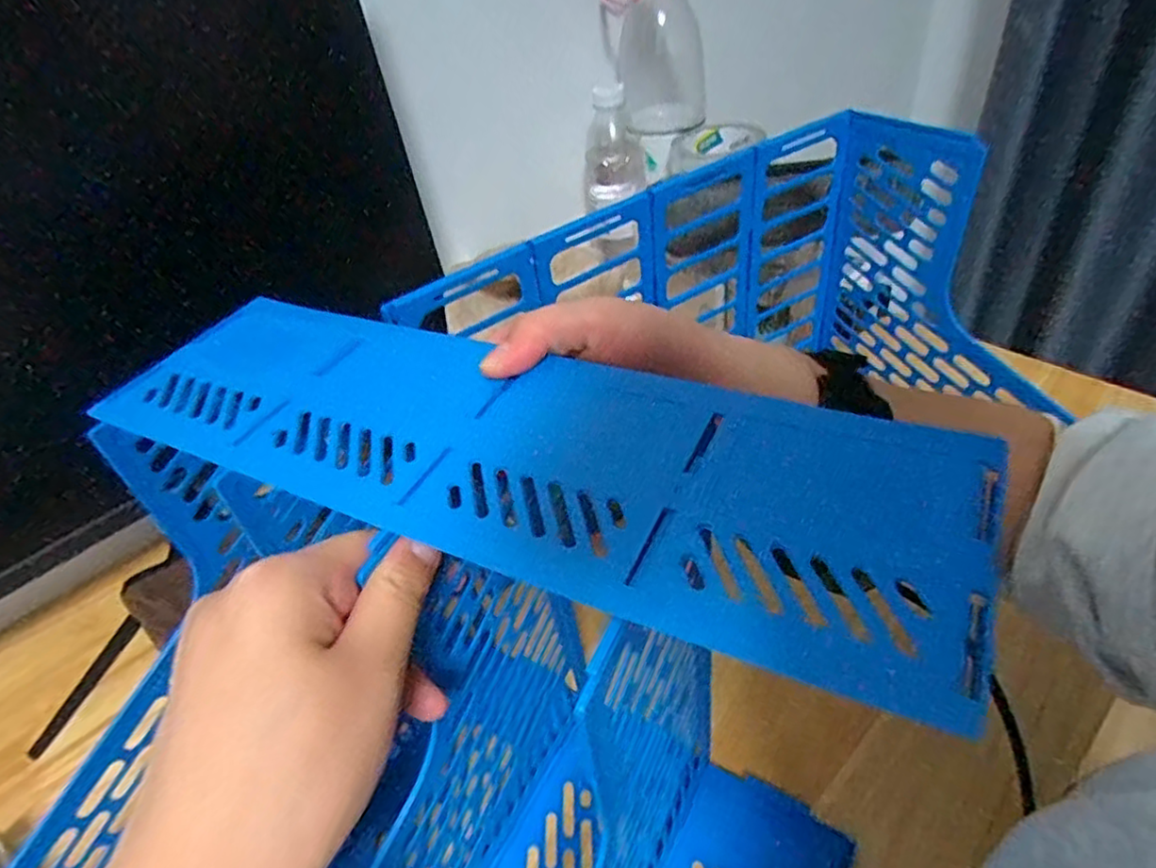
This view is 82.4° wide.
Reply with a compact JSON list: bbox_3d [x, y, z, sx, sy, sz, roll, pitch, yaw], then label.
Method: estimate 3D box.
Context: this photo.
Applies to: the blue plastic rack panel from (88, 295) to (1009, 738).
[{"bbox_3d":[-0.034,-0.002,0.230,0.311,0.007,0.092,15,46,26],"label":"blue plastic rack panel"}]

